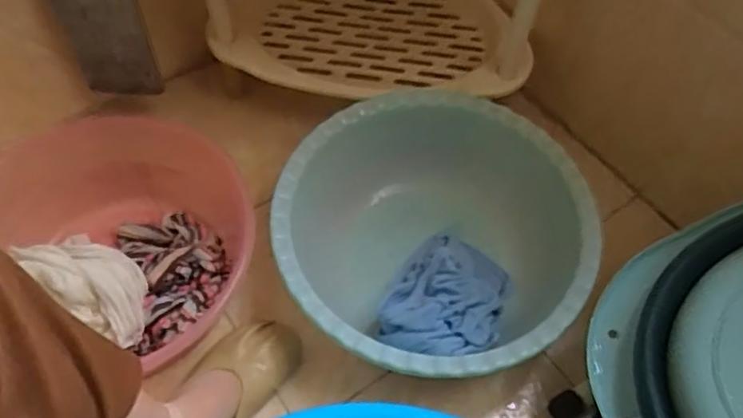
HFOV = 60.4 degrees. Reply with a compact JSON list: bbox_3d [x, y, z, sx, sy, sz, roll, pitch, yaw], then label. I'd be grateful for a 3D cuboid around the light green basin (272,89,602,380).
[{"bbox_3d":[0.076,0.052,0.816,0.369,0.180,0.362,1,56,-1],"label":"light green basin"}]

